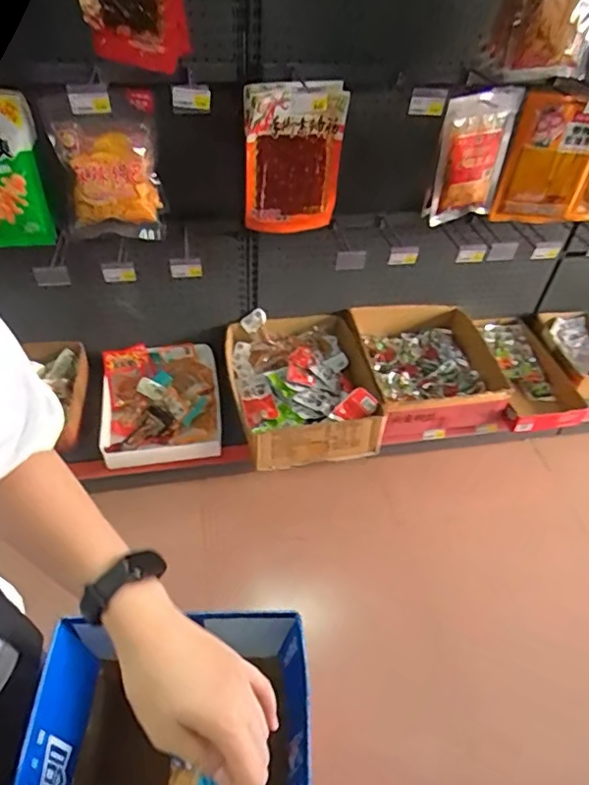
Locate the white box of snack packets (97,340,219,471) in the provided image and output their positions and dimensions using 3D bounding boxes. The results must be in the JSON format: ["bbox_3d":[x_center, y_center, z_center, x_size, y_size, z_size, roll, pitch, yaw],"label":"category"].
[{"bbox_3d":[-0.336,0.021,1.381,0.283,0.089,0.330,-6,48,-10],"label":"white box of snack packets"}]

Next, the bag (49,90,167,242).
[{"bbox_3d":[-0.336,-0.403,1.010,0.176,0.241,0.086,-9,48,-13],"label":"bag"}]

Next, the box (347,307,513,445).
[{"bbox_3d":[0.355,-0.080,1.470,0.345,0.129,0.376,-5,47,-10],"label":"box"}]

